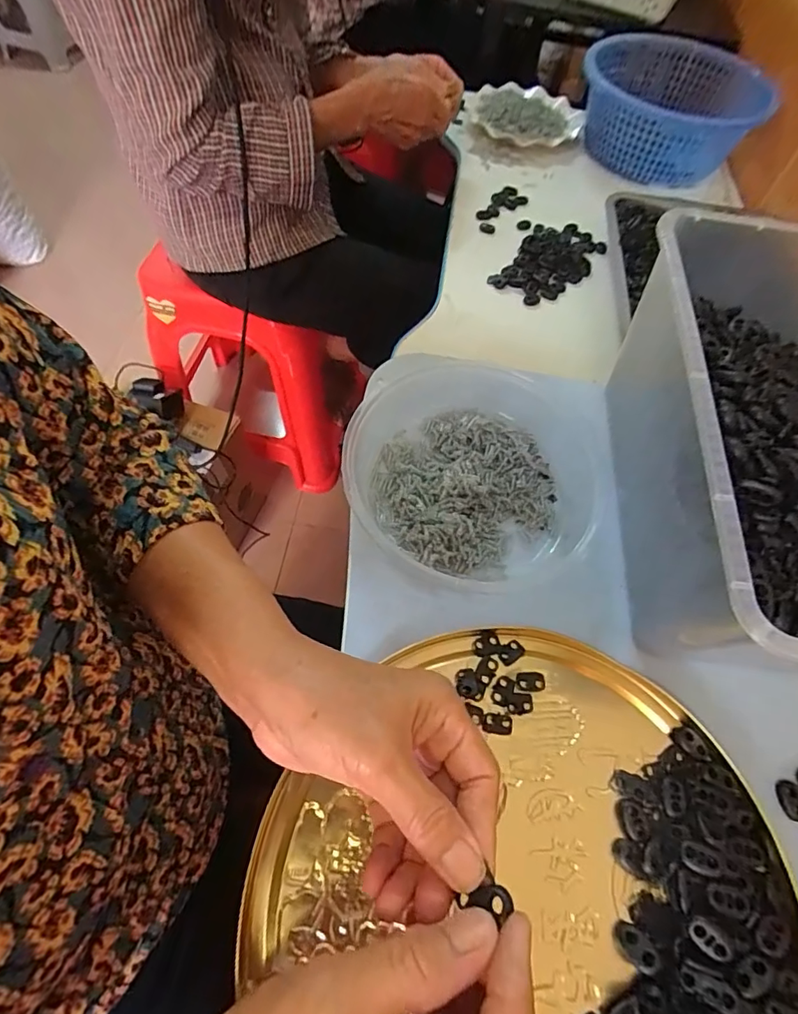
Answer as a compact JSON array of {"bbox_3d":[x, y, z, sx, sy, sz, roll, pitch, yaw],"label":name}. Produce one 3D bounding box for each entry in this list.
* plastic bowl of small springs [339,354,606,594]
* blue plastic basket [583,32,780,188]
[{"bbox_3d":[0.062,-0.038,0.386,0.194,0.055,0.205,2,63,-5],"label":"plastic bowl of small springs"},{"bbox_3d":[0.415,-0.631,0.785,0.247,0.124,0.307,15,62,2],"label":"blue plastic basket"}]

